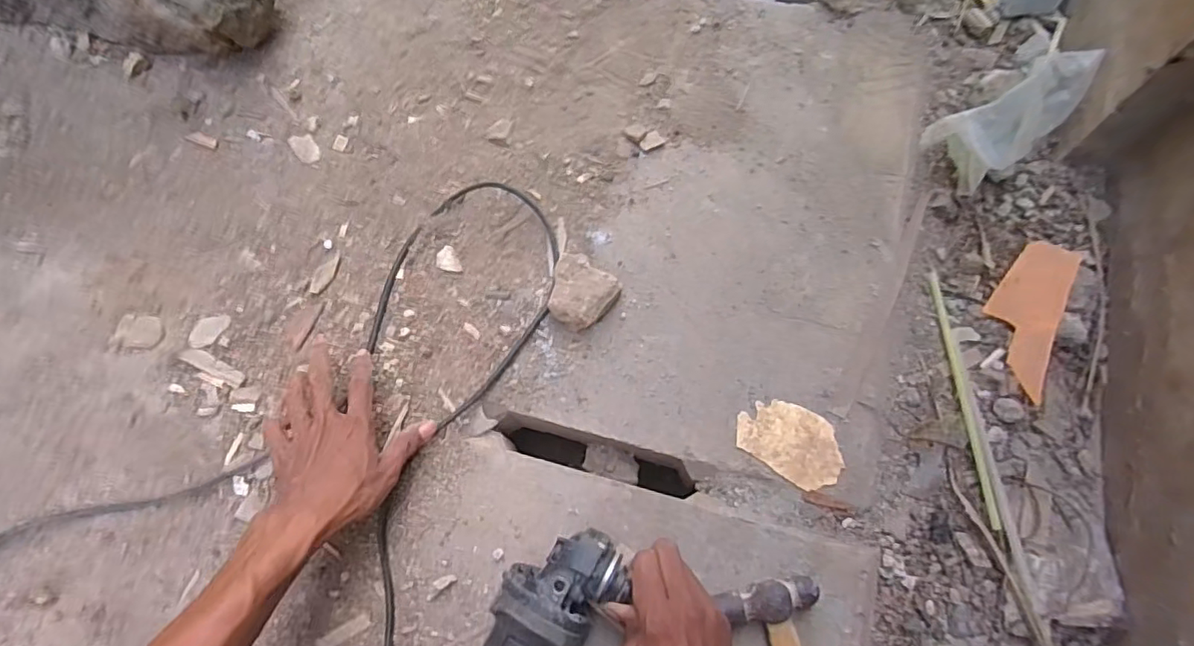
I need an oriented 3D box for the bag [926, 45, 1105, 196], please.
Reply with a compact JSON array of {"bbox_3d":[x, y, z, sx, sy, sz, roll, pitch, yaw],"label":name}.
[{"bbox_3d":[0.437,-0.213,0.611,0.179,0.080,0.078,-29,72,-8],"label":"bag"}]

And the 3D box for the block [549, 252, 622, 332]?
[{"bbox_3d":[-0.018,-0.027,0.585,0.066,0.038,0.065,34,75,14],"label":"block"}]

